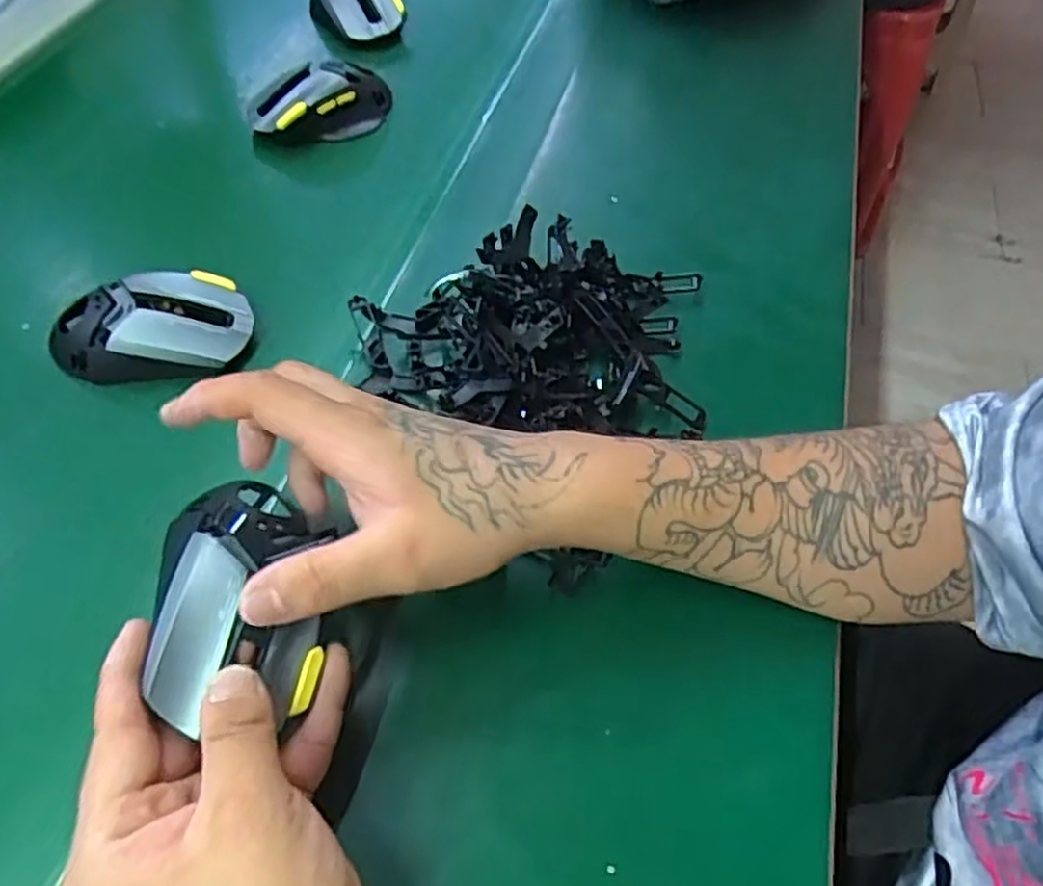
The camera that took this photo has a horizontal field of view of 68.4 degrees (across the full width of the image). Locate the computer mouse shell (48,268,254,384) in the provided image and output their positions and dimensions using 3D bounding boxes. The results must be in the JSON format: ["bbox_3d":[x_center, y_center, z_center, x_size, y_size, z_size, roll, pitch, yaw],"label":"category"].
[{"bbox_3d":[-0.221,-0.069,0.457,0.111,0.034,0.057,-11,54,-11],"label":"computer mouse shell"}]

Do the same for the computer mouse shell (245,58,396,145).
[{"bbox_3d":[-0.156,-0.271,0.613,0.059,0.044,0.110,37,60,23],"label":"computer mouse shell"}]

